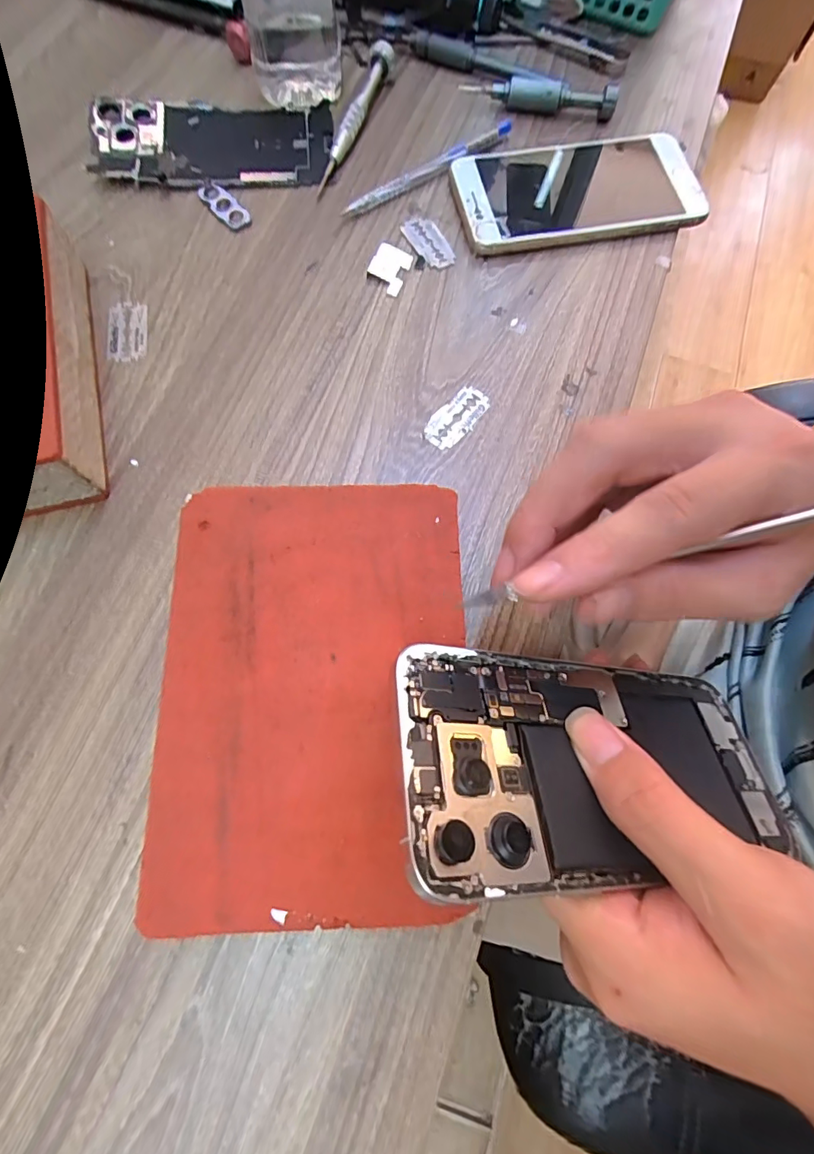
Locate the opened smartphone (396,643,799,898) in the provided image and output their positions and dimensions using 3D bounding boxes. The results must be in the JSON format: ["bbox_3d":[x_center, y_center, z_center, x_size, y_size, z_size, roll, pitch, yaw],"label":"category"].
[{"bbox_3d":[0.072,0.065,0.170,0.158,0.005,0.075,9,50,-21],"label":"opened smartphone"}]

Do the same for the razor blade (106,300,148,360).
[{"bbox_3d":[-0.160,-0.141,0.269,0.022,0.004,0.040,-9,73,-5],"label":"razor blade"}]

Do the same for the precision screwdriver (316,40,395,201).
[{"bbox_3d":[-0.034,-0.313,0.318,0.017,0.016,0.138,15,73,3],"label":"precision screwdriver"}]

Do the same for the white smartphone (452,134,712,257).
[{"bbox_3d":[0.108,-0.250,0.304,0.150,0.013,0.081,-9,73,-5],"label":"white smartphone"}]

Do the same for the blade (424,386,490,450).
[{"bbox_3d":[0.027,-0.088,0.256,0.020,0.004,0.040,40,76,10],"label":"blade"}]

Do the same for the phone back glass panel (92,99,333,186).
[{"bbox_3d":[-0.129,-0.291,0.313,0.153,0.008,0.078,-5,73,-3],"label":"phone back glass panel"}]

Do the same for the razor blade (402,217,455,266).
[{"bbox_3d":[0.014,-0.210,0.292,0.020,0.004,0.041,-30,76,-10],"label":"razor blade"}]

